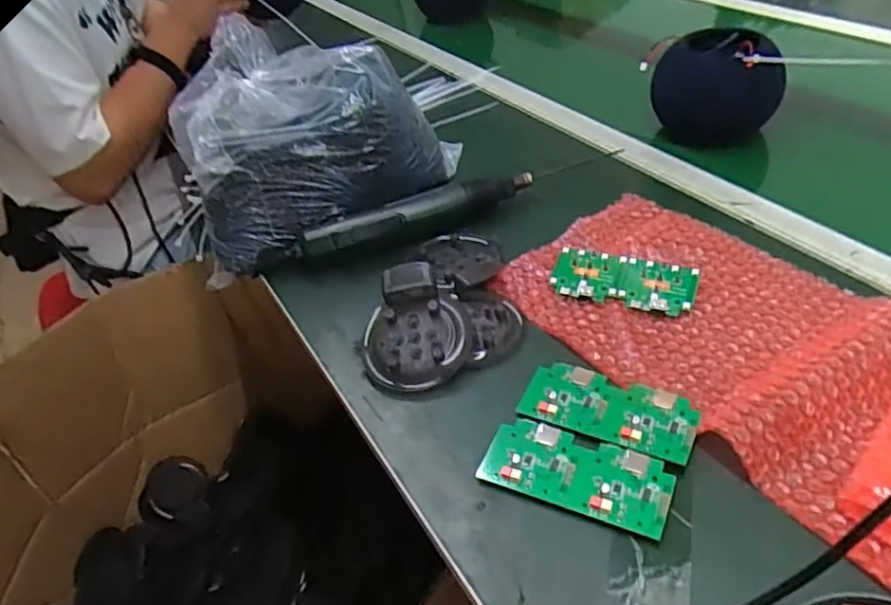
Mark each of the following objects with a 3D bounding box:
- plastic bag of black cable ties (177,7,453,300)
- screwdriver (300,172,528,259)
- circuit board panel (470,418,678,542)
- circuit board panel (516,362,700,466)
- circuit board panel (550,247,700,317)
[{"bbox_3d":[-0.124,-0.170,0.652,0.262,0.146,0.220,-9,41,2],"label":"plastic bag of black cable ties"},{"bbox_3d":[-0.021,-0.083,0.623,0.230,0.030,0.040,-21,42,-12],"label":"screwdriver"},{"bbox_3d":[0.084,0.108,0.411,0.117,0.006,0.051,14,47,26],"label":"circuit board panel"},{"bbox_3d":[0.114,0.072,0.448,0.118,0.007,0.056,15,47,26],"label":"circuit board panel"},{"bbox_3d":[0.150,-0.020,0.543,0.117,0.011,0.053,10,45,22],"label":"circuit board panel"}]

